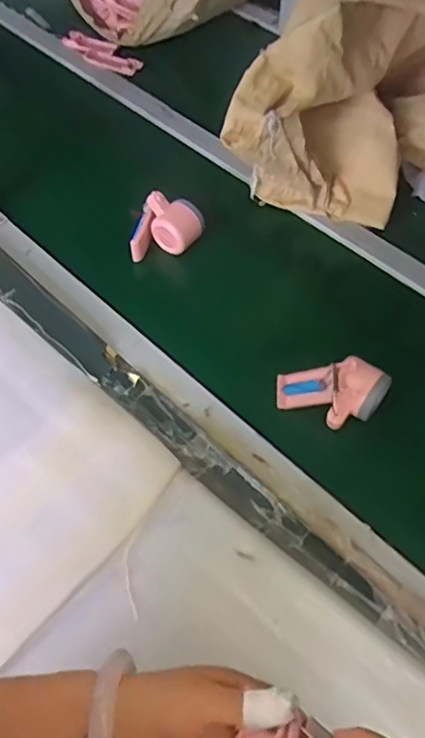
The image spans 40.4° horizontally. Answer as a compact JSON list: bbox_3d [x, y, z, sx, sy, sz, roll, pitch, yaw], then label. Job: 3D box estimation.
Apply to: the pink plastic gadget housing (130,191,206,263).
[{"bbox_3d":[-0.066,-0.199,0.803,0.105,0.063,0.060,-8,59,-2],"label":"pink plastic gadget housing"}]

